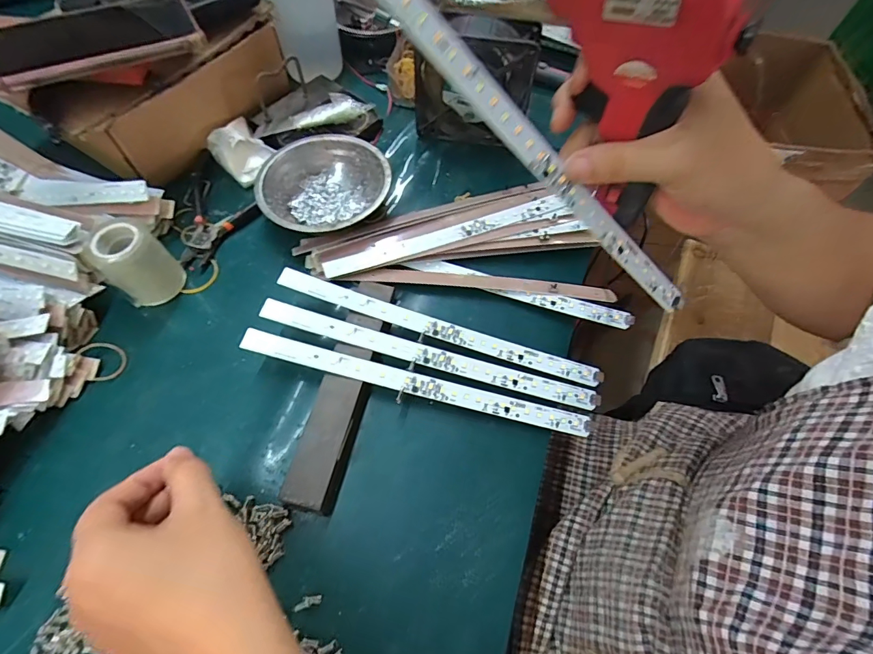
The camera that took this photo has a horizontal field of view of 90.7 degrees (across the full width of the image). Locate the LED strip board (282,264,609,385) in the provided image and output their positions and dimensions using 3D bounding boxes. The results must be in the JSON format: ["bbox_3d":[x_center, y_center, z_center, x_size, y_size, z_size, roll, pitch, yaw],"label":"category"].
[{"bbox_3d":[0.002,0.000,0.371,0.282,0.006,0.018,18,67,2],"label":"LED strip board"}]

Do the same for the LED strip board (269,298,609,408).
[{"bbox_3d":[-0.005,0.023,0.359,0.283,0.005,0.019,16,65,1],"label":"LED strip board"}]

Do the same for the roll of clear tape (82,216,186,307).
[{"bbox_3d":[-0.257,-0.053,0.371,0.043,0.066,0.051,36,67,14],"label":"roll of clear tape"}]

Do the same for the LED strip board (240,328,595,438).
[{"bbox_3d":[-0.014,0.045,0.347,0.281,0.006,0.018,14,66,0],"label":"LED strip board"}]

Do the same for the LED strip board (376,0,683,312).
[{"bbox_3d":[0.065,-0.093,0.243,0.278,0.007,0.022,35,89,-27],"label":"LED strip board"}]

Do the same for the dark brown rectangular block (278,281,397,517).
[{"bbox_3d":[-0.071,0.046,0.349,0.038,0.019,0.191,13,64,3],"label":"dark brown rectangular block"}]

